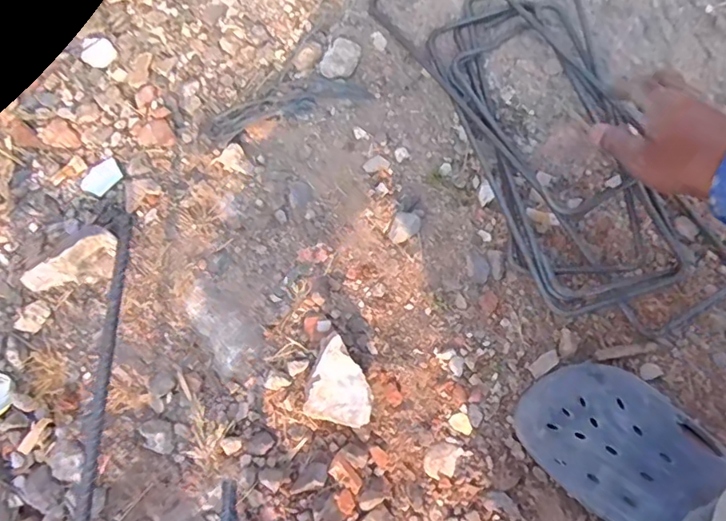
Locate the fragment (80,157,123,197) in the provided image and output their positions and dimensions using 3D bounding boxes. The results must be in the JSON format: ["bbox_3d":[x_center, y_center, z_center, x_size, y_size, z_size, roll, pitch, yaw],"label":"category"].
[{"bbox_3d":[-0.274,-0.088,0.559,0.031,0.004,0.043,39,77,9],"label":"fragment"}]

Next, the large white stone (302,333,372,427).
[{"bbox_3d":[-0.016,0.111,0.481,0.057,0.028,0.069,16,75,4],"label":"large white stone"}]

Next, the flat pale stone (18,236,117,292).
[{"bbox_3d":[-0.277,0.005,0.509,0.086,0.025,0.042,-28,115,-19],"label":"flat pale stone"}]

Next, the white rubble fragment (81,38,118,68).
[{"bbox_3d":[-0.299,-0.236,0.599,0.038,0.005,0.035,0,74,-1],"label":"white rubble fragment"}]

